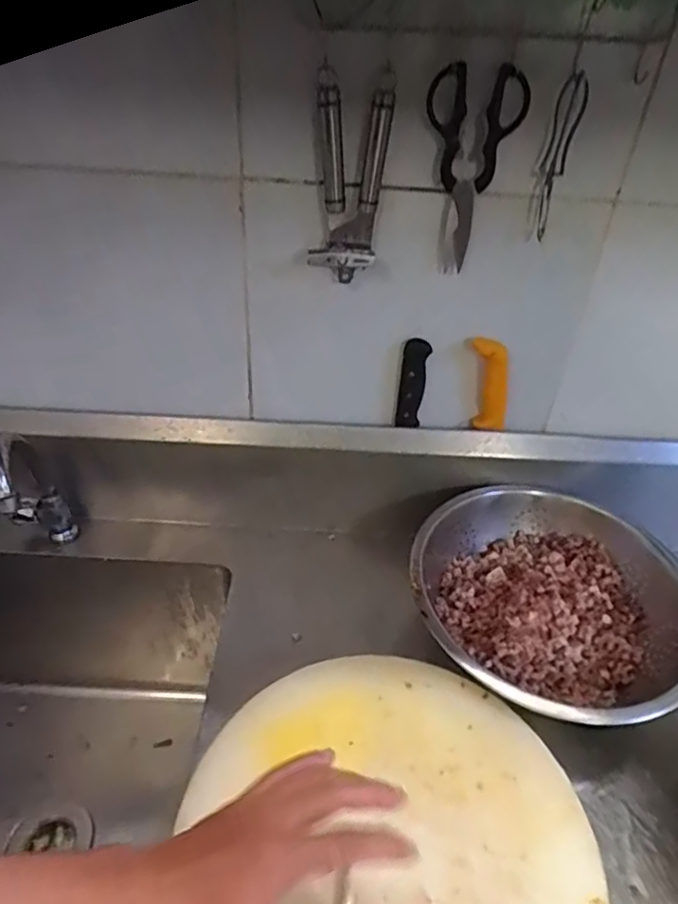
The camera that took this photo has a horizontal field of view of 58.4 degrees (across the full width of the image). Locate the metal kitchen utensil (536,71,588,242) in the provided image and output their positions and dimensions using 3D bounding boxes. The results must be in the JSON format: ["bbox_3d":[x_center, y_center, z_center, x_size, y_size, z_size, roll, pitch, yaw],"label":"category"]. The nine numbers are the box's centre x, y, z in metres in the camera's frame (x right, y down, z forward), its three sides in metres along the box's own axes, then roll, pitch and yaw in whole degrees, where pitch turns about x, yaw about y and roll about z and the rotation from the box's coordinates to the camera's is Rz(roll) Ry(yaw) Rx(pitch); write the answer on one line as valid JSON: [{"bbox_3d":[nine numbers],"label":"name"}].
[{"bbox_3d":[0.214,-0.287,0.600,0.026,0.146,0.014,14,39,13],"label":"metal kitchen utensil"}]

